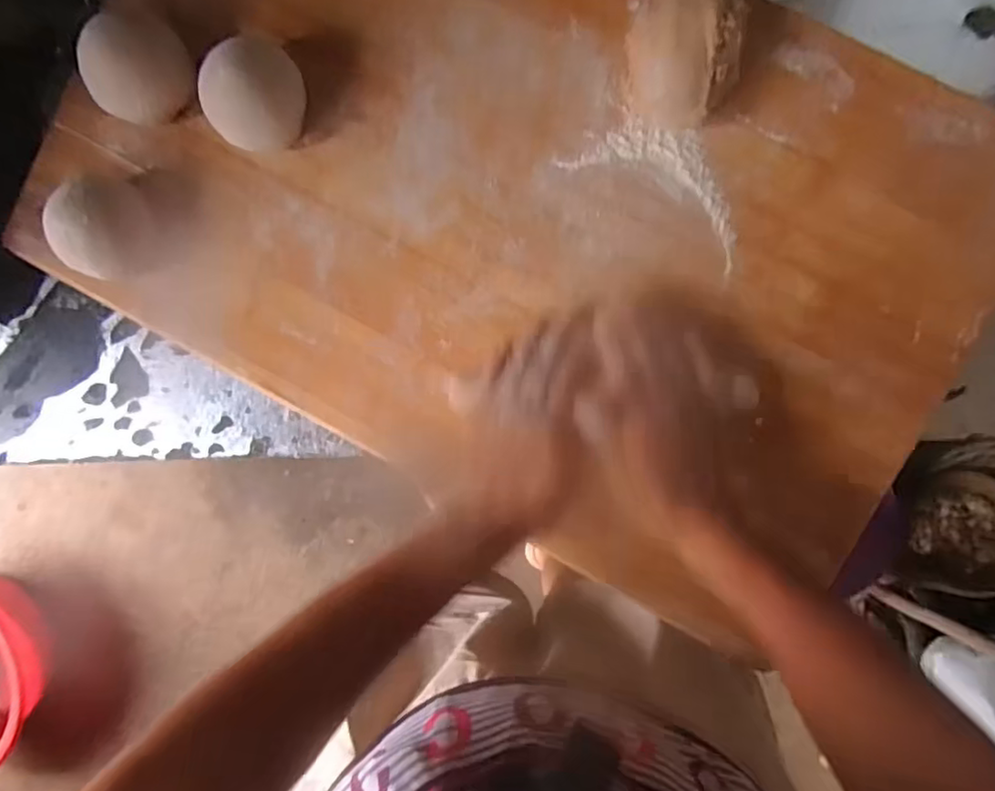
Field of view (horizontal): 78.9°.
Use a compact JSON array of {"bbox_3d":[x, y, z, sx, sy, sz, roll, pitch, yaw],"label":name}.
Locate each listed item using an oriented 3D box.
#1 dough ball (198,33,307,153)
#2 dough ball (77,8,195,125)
[{"bbox_3d":[-0.169,-0.209,0.423,0.055,0.057,0.069,38,94,4],"label":"dough ball"},{"bbox_3d":[-0.256,-0.234,0.438,0.060,0.047,0.068,23,93,5],"label":"dough ball"}]

